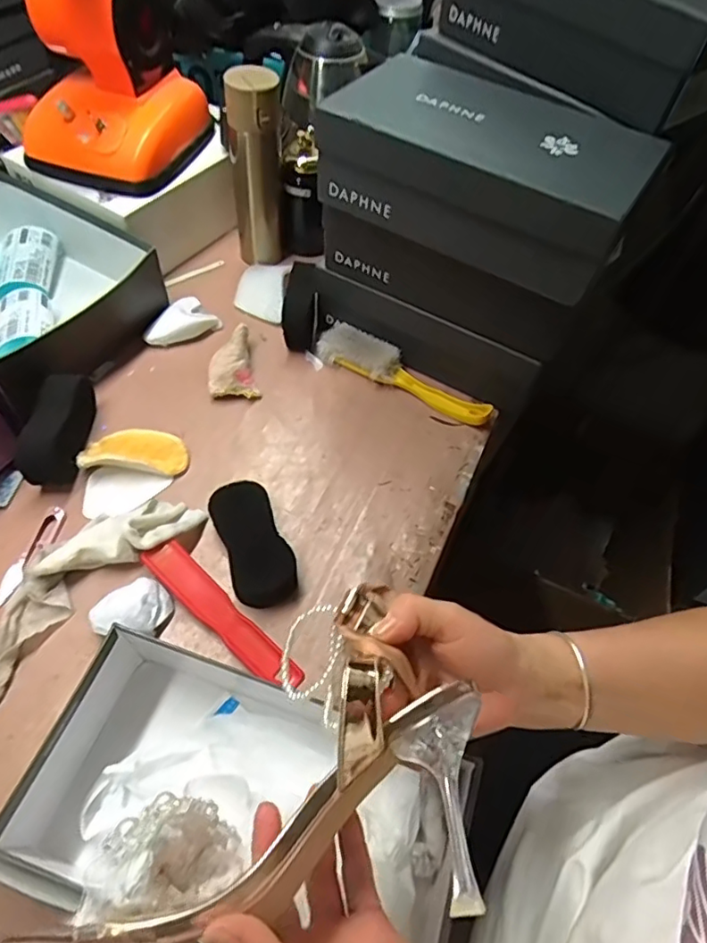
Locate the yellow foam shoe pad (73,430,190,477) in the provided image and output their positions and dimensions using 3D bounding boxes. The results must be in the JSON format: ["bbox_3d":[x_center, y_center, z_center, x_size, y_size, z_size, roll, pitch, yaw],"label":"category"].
[{"bbox_3d":[-0.237,-0.021,0.622,0.109,0.025,0.046,2,55,-21],"label":"yellow foam shoe pad"}]

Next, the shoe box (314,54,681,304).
[{"bbox_3d":[0.134,-0.308,0.572,0.285,0.105,0.182,30,58,15],"label":"shoe box"}]

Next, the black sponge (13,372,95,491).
[{"bbox_3d":[-0.311,-0.045,0.608,0.049,0.061,0.127,8,69,0],"label":"black sponge"}]

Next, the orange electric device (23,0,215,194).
[{"bbox_3d":[-0.302,-0.493,0.691,0.180,0.200,0.192,14,56,4],"label":"orange electric device"}]

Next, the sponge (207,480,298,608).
[{"bbox_3d":[-0.101,0.071,0.575,0.061,0.030,0.127,-16,59,-15],"label":"sponge"}]

